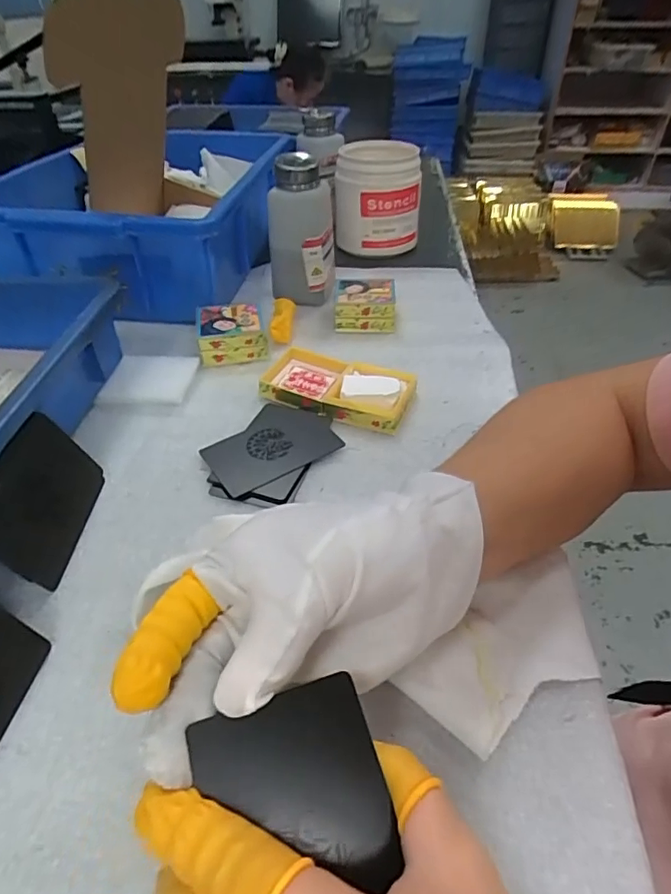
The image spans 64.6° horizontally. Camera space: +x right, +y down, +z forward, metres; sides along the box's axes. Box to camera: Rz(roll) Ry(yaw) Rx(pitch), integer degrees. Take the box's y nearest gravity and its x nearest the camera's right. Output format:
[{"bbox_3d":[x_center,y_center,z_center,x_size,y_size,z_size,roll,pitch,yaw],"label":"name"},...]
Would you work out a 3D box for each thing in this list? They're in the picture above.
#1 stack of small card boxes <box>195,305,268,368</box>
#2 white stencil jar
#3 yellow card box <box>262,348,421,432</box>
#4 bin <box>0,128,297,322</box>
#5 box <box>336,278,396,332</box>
[{"bbox_3d":[-0.089,-0.099,0.456,0.056,0.028,0.050,-6,42,-8],"label":"stack of small card boxes"},{"bbox_3d":[0.048,-0.285,0.610,0.094,0.102,0.082,-1,42,-3],"label":"white stencil jar"},{"bbox_3d":[-0.001,-0.048,0.405,0.115,0.021,0.056,17,44,16],"label":"yellow card box"},{"bbox_3d":[-0.182,-0.268,0.596,0.233,0.098,0.376,9,42,8],"label":"bin"},{"bbox_3d":[0.027,-0.132,0.493,0.054,0.032,0.048,1,42,0],"label":"box"}]

